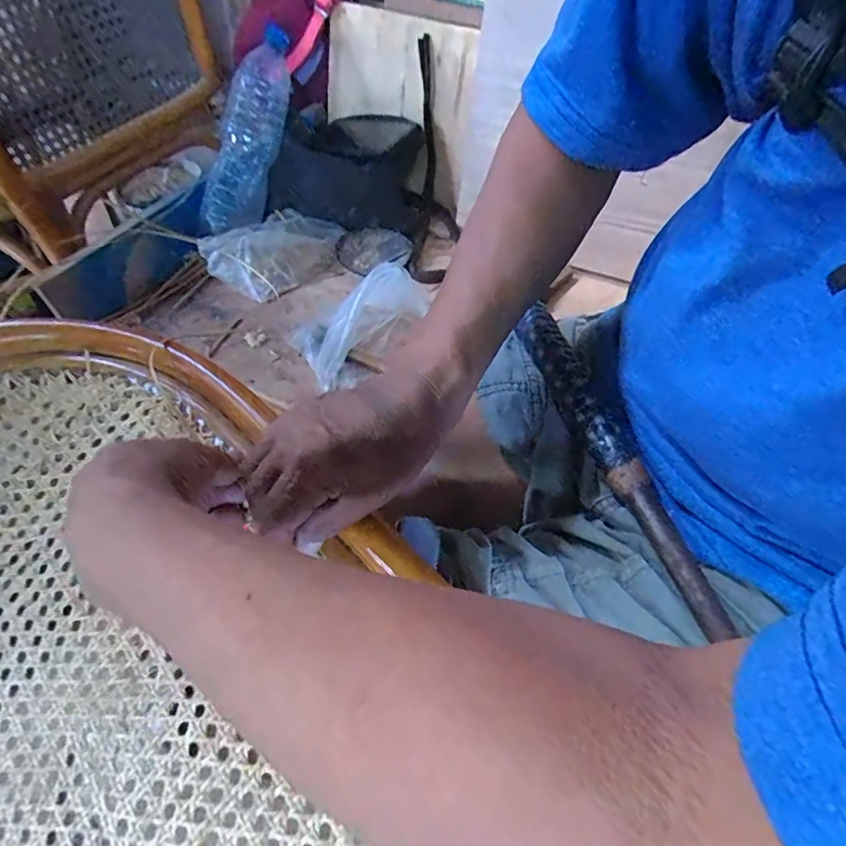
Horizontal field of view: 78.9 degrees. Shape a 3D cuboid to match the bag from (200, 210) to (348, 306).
[{"bbox_3d":[-0.186,-0.235,0.680,0.125,0.050,0.161,24,59,20],"label":"bag"}]

